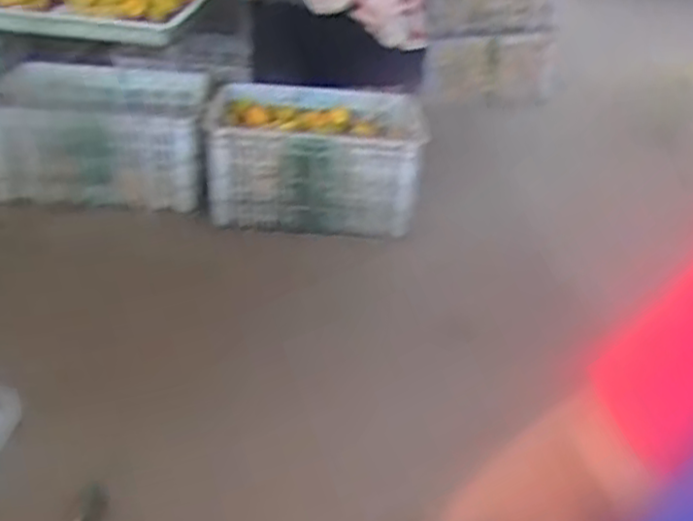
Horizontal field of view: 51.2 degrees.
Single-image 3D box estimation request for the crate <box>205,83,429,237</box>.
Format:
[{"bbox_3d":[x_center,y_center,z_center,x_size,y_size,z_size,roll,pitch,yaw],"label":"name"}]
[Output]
[{"bbox_3d":[-0.081,-0.288,1.945,0.554,0.243,0.444,6,31,1],"label":"crate"}]

